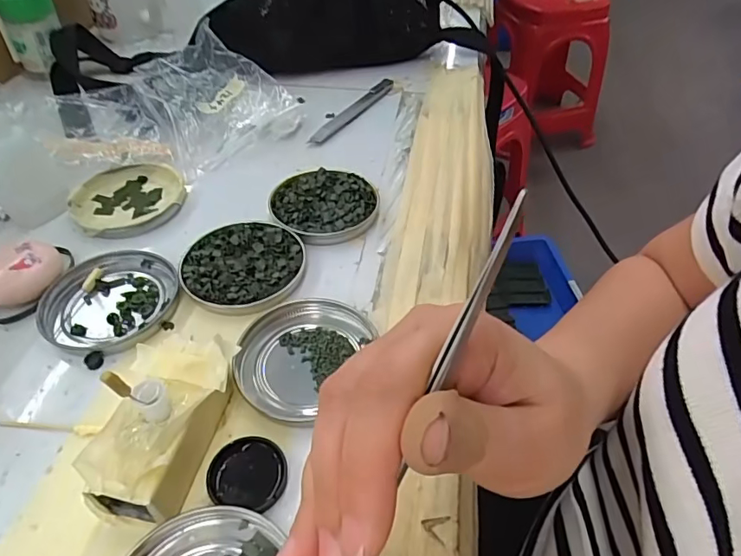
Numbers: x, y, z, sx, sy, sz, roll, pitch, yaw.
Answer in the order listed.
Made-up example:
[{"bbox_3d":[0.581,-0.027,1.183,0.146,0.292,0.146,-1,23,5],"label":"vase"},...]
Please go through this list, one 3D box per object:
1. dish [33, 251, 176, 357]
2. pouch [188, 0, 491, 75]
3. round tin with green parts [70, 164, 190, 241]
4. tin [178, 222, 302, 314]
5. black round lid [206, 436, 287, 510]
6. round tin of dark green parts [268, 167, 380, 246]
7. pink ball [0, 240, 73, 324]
[{"bbox_3d":[-0.161,0.013,0.317,0.074,0.009,0.079,-1,46,1],"label":"dish"},{"bbox_3d":[-0.023,-0.279,0.538,0.279,0.098,0.044,-7,46,-6],"label":"pouch"},{"bbox_3d":[-0.182,-0.060,0.389,0.079,0.013,0.074,-1,46,1],"label":"round tin with green parts"},{"bbox_3d":[-0.082,-0.009,0.335,0.076,0.010,0.075,-1,46,1],"label":"tin"},{"bbox_3d":[-0.057,0.091,0.242,0.037,0.006,0.031,5,46,6],"label":"black round lid"},{"bbox_3d":[-0.033,-0.056,0.378,0.077,0.012,0.075,-1,46,1],"label":"round tin of dark green parts"},{"bbox_3d":[-0.216,-0.001,0.321,0.053,0.024,0.044,-26,51,-22],"label":"pink ball"}]

